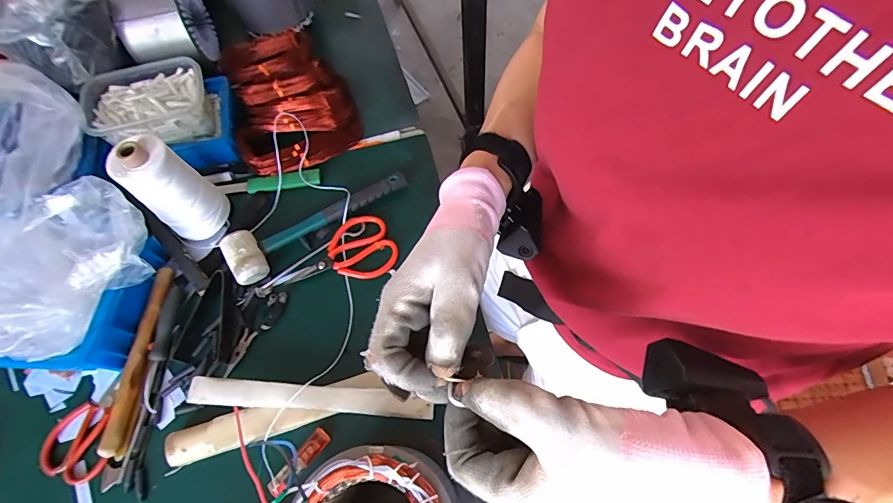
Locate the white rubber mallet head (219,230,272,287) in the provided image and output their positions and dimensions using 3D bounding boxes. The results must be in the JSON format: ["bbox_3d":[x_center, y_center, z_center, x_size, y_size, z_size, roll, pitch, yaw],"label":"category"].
[{"bbox_3d":[-0.293,0.009,0.623,0.052,0.048,0.071,-33,70,-13],"label":"white rubber mallet head"}]

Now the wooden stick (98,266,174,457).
[{"bbox_3d":[-0.416,0.138,0.578,0.024,0.023,0.243,3,68,0],"label":"wooden stick"}]

